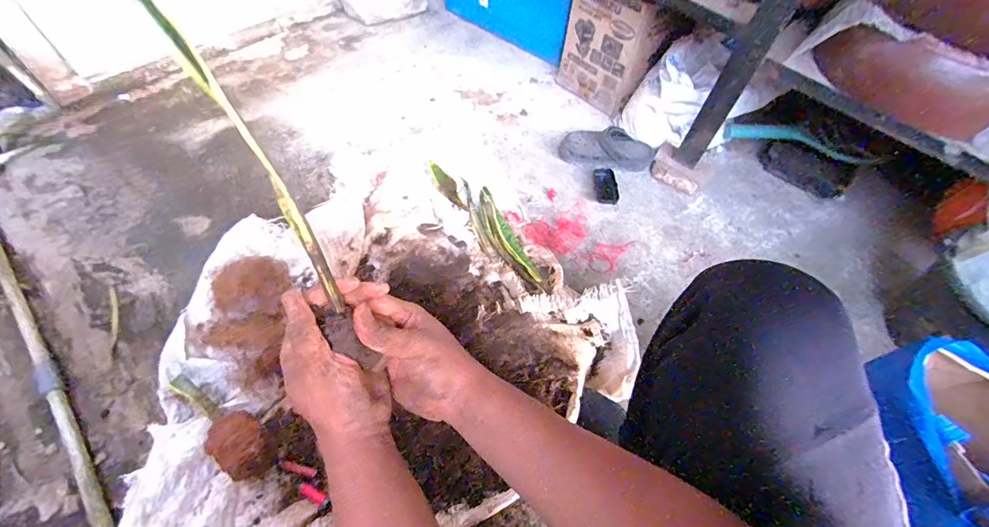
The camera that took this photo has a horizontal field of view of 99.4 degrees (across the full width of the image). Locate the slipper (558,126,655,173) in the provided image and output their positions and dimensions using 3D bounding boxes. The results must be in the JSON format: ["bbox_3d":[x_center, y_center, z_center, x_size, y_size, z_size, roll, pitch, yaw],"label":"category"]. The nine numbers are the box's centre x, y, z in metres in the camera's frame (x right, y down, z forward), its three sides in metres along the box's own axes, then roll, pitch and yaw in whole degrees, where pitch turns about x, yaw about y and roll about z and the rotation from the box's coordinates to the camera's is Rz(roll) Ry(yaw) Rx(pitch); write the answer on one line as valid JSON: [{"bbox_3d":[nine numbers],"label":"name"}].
[{"bbox_3d":[0.284,-0.282,1.059,0.233,0.083,0.090,9,57,2],"label":"slipper"}]

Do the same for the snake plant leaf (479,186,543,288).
[{"bbox_3d":[0.019,-0.063,0.936,0.056,0.015,0.279,-20,61,-16],"label":"snake plant leaf"}]

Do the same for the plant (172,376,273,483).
[{"bbox_3d":[-0.442,0.251,0.664,0.230,0.061,0.071,31,61,15],"label":"plant"}]

